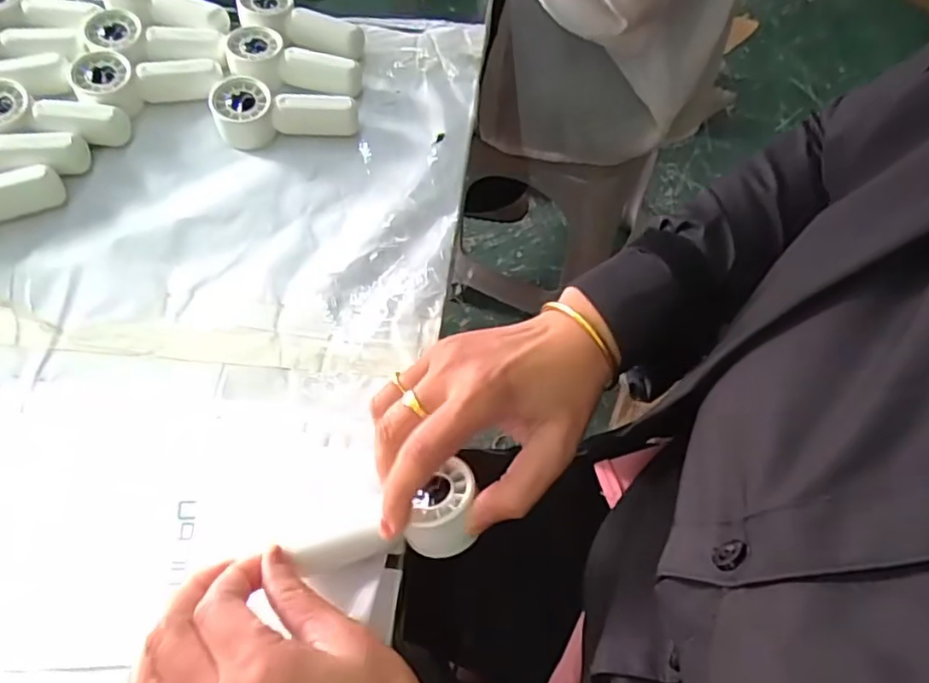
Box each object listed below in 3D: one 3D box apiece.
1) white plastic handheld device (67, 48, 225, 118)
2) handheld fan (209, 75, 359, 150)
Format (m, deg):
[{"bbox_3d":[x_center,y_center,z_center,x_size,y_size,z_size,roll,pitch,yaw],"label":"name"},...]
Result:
[{"bbox_3d":[-0.253,-0.205,0.509,0.111,0.034,0.047,-4,63,-5],"label":"white plastic handheld device"},{"bbox_3d":[-0.143,-0.185,0.502,0.110,0.033,0.043,-8,63,-7],"label":"handheld fan"}]

